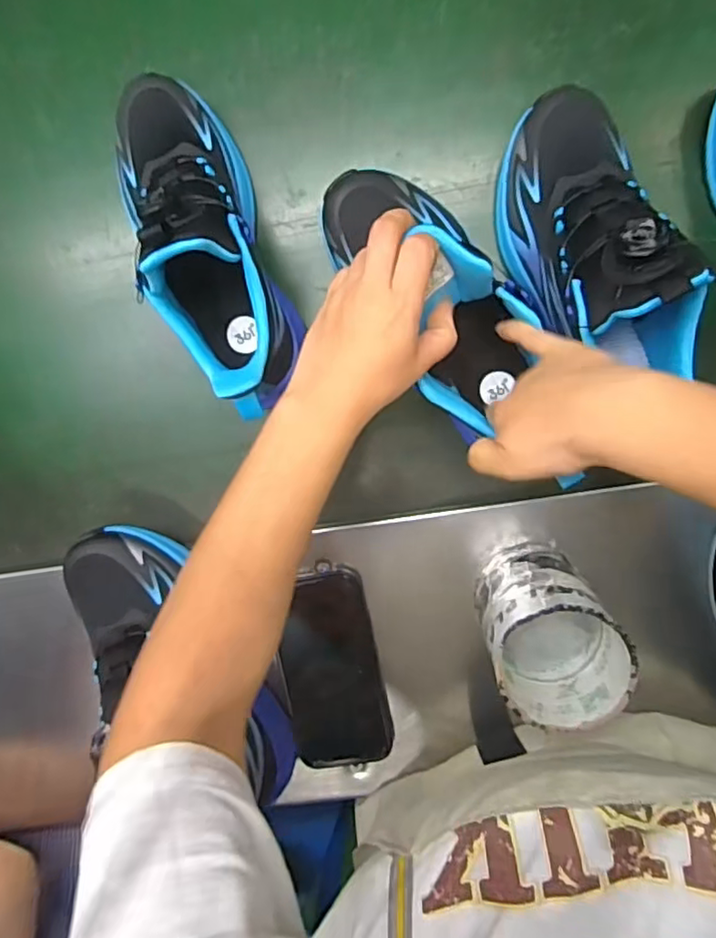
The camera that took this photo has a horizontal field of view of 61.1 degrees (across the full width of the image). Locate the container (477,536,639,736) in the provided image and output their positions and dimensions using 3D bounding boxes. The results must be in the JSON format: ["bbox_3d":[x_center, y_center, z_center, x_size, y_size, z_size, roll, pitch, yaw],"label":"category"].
[{"bbox_3d":[0.129,0.110,0.417,0.078,0.110,0.084,-13,99,7],"label":"container"}]

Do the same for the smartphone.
[{"bbox_3d":[-0.020,0.162,0.495,0.077,0.017,0.160,-8,98,6],"label":"smartphone"}]

